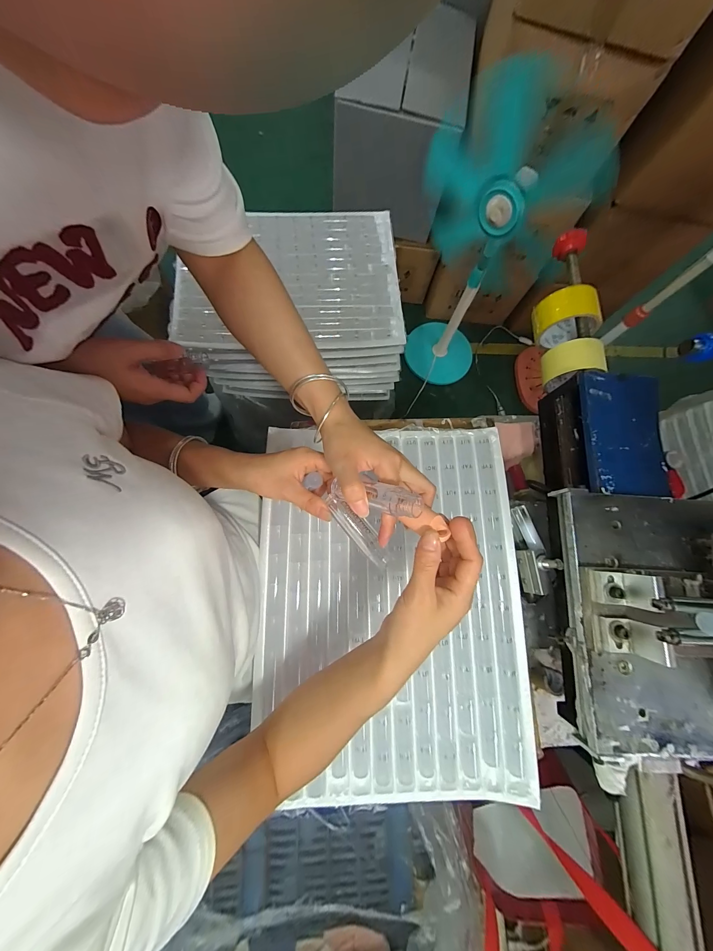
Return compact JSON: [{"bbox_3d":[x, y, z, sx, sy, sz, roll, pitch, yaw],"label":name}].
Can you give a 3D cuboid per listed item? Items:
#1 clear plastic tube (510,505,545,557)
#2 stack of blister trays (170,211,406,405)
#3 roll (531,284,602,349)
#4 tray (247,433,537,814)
[{"bbox_3d":[0.242,0.076,0.426,0.017,0.017,0.067,-13,64,-4],"label":"clear plastic tube"},{"bbox_3d":[-0.139,-0.402,0.747,0.453,0.258,0.335,-3,77,-4],"label":"stack of blister trays"},{"bbox_3d":[0.338,-0.257,0.495,0.087,0.084,0.059,-1,77,-4],"label":"roll"},{"bbox_3d":[0.043,0.158,0.398,0.338,0.020,0.462,0,78,-1],"label":"tray"}]

